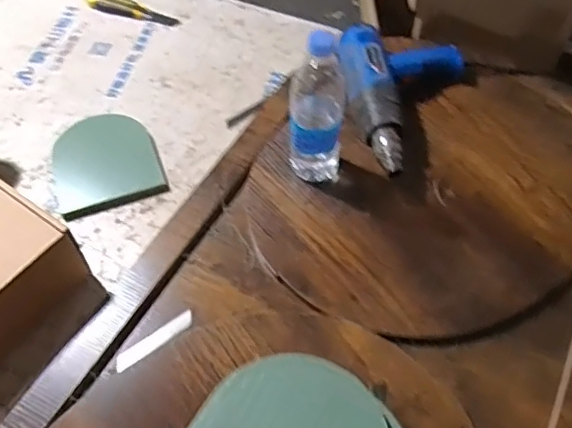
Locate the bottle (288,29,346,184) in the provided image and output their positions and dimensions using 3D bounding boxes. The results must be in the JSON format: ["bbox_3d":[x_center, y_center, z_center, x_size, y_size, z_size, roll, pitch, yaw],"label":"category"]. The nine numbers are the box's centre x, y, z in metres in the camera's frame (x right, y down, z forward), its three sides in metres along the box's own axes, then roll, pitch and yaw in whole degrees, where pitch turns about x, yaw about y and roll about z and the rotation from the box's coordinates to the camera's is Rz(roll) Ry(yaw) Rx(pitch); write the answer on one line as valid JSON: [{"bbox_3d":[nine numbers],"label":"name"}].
[{"bbox_3d":[0.038,-0.131,0.720,0.074,0.219,0.057,-2,53,3],"label":"bottle"}]

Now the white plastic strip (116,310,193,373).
[{"bbox_3d":[-0.156,0.150,0.671,0.103,0.004,0.020,-33,60,-20],"label":"white plastic strip"}]

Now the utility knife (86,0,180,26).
[{"bbox_3d":[-0.291,-0.392,1.066,0.187,0.021,0.033,15,57,12],"label":"utility knife"}]

